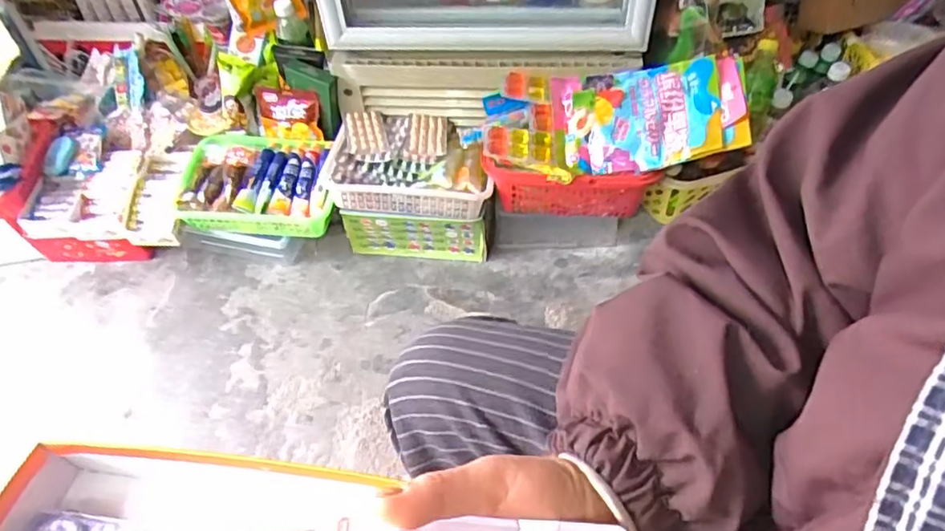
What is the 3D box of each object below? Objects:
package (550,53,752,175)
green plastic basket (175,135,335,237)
[{"bbox_3d":[0.259,-0.227,0.928,0.271,0.037,0.169,-6,69,18],"label":"package"},{"bbox_3d":[-0.367,-0.145,1.077,0.276,0.063,0.187,1,53,4],"label":"green plastic basket"}]

